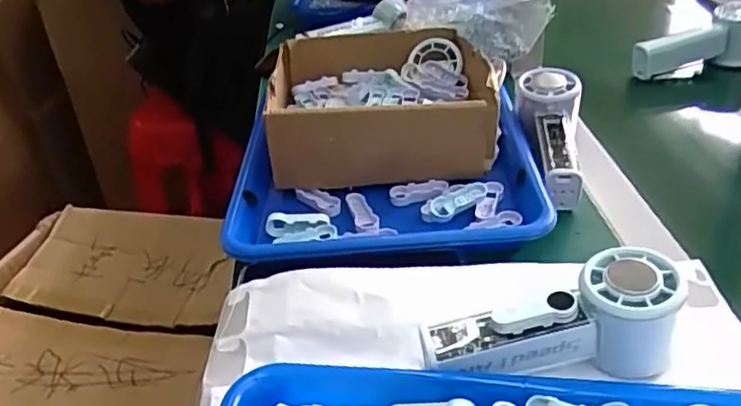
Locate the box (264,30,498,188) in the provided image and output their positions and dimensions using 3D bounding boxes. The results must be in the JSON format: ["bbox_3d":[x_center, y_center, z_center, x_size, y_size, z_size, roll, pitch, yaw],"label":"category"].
[{"bbox_3d":[0.007,-0.106,0.619,0.195,0.064,0.218,-4,34,3],"label":"box"}]

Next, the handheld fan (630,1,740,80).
[{"bbox_3d":[0.370,-0.184,0.735,0.149,0.059,0.048,-8,34,-4],"label":"handheld fan"}]

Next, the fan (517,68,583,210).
[{"bbox_3d":[0.158,-0.060,0.569,0.054,0.061,0.149,2,35,11],"label":"fan"}]

